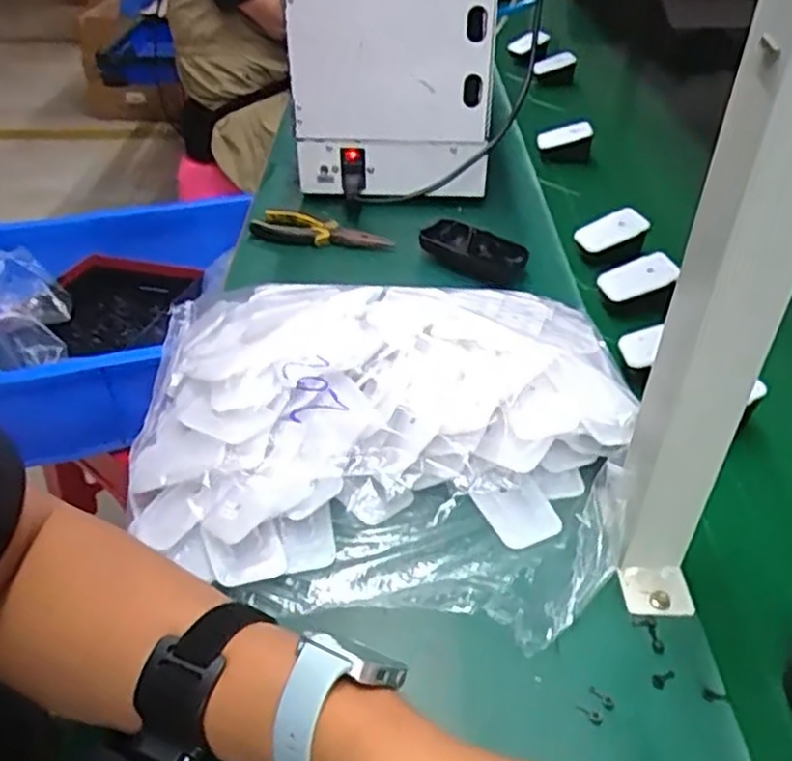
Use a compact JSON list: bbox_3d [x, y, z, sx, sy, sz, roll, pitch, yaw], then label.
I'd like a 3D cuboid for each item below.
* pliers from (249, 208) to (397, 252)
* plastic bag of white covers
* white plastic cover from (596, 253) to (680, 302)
[{"bbox_3d":[-0.080,-0.156,0.789,0.153,0.011,0.046,15,64,15],"label":"pliers"},{"bbox_3d":[-0.023,0.027,0.512,0.351,0.074,0.256,7,40,9],"label":"plastic bag of white covers"},{"bbox_3d":[0.230,-0.099,0.704,0.071,0.033,0.009,-17,8,18],"label":"white plastic cover"}]

